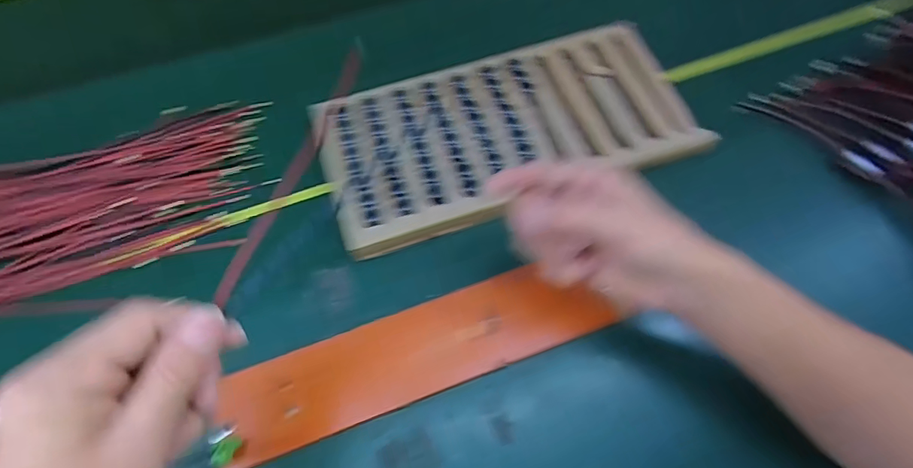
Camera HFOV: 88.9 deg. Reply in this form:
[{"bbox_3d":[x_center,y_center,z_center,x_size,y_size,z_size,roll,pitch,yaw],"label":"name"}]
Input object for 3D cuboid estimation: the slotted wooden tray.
[{"bbox_3d":[0.050,-0.110,0.460,0.357,0.022,0.182,-18,65,-8],"label":"slotted wooden tray"}]

